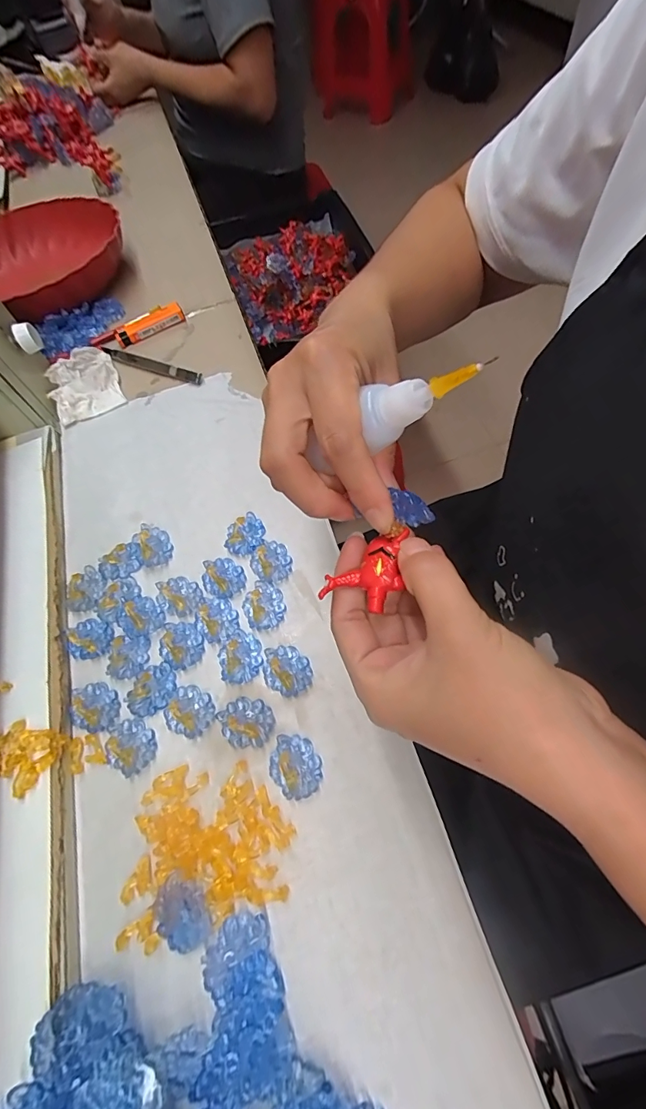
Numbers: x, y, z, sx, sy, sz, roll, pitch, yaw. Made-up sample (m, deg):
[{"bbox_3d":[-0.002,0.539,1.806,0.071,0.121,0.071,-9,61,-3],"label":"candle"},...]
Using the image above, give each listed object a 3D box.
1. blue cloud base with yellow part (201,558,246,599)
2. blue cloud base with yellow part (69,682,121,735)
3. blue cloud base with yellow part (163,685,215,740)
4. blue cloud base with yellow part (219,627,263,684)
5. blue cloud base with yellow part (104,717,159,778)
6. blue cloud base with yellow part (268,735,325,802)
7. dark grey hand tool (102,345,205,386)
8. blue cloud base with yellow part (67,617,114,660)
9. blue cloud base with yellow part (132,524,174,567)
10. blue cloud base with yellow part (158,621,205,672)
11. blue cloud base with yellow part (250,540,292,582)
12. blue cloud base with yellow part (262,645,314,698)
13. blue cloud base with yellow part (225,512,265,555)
[{"bbox_3d":[-0.079,0.017,0.340,0.031,0.004,0.037,-33,64,-10],"label":"blue cloud base with yellow part"},{"bbox_3d":[-0.161,0.106,0.303,0.031,0.008,0.037,-25,62,-6],"label":"blue cloud base with yellow part"},{"bbox_3d":[-0.092,0.106,0.294,0.034,0.008,0.030,25,68,19],"label":"blue cloud base with yellow part"},{"bbox_3d":[-0.060,0.071,0.307,0.030,0.012,0.037,-20,62,-4],"label":"blue cloud base with yellow part"},{"bbox_3d":[-0.130,0.127,0.288,0.037,0.006,0.030,29,69,20],"label":"blue cloud base with yellow part"},{"bbox_3d":[-0.018,0.132,0.271,0.030,0.010,0.037,-32,63,-10],"label":"blue cloud base with yellow part"},{"bbox_3d":[-0.185,-0.205,0.466,0.134,0.009,0.014,24,68,18],"label":"dark grey hand tool"},{"bbox_3d":[-0.177,0.062,0.327,0.032,0.007,0.033,-3,62,6],"label":"blue cloud base with yellow part"},{"bbox_3d":[-0.140,-0.010,0.355,0.025,0.019,0.037,-33,64,-10],"label":"blue cloud base with yellow part"},{"bbox_3d":[-0.105,0.064,0.316,0.030,0.009,0.037,-29,63,-8],"label":"blue cloud base with yellow part"},{"bbox_3d":[-0.041,0.005,0.342,0.031,0.007,0.036,-26,62,-7],"label":"blue cloud base with yellow part"},{"bbox_3d":[-0.026,0.079,0.300,0.037,0.010,0.030,31,70,20],"label":"blue cloud base with yellow part"},{"bbox_3d":[-0.065,-0.017,0.354,0.035,0.011,0.031,-36,64,-12],"label":"blue cloud base with yellow part"}]

